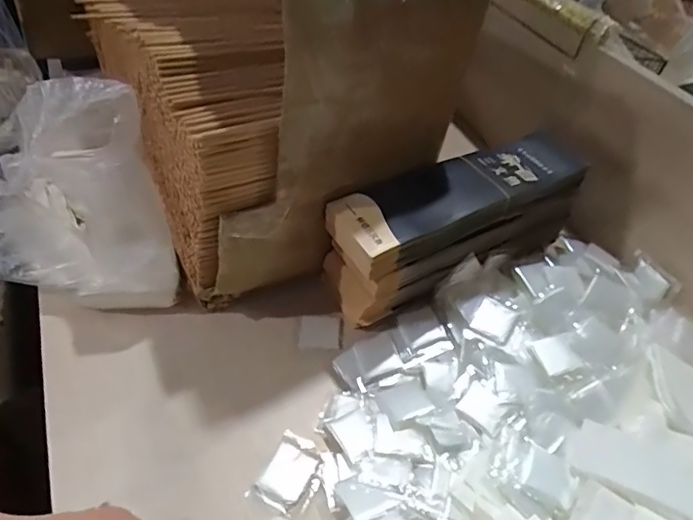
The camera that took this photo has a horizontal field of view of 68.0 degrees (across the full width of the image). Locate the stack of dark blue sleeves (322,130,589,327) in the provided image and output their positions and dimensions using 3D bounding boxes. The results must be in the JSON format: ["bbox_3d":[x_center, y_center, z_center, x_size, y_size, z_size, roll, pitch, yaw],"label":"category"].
[{"bbox_3d":[0.124,-0.048,0.539,0.300,0.113,0.085,-25,50,-17],"label":"stack of dark blue sleeves"}]

